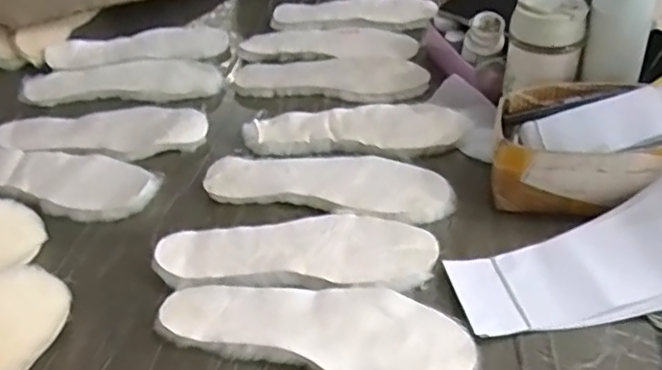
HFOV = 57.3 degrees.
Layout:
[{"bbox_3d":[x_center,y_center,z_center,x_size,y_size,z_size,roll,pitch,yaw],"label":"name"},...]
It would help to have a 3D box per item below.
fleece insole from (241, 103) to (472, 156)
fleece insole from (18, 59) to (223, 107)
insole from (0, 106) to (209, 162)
[{"bbox_3d":[0.030,-0.074,0.763,0.263,0.017,0.102,3,39,9],"label":"fleece insole"},{"bbox_3d":[-0.305,-0.151,0.891,0.279,0.026,0.088,-4,38,0],"label":"fleece insole"},{"bbox_3d":[-0.298,-0.067,0.788,0.262,0.018,0.118,-10,37,-10],"label":"insole"}]

